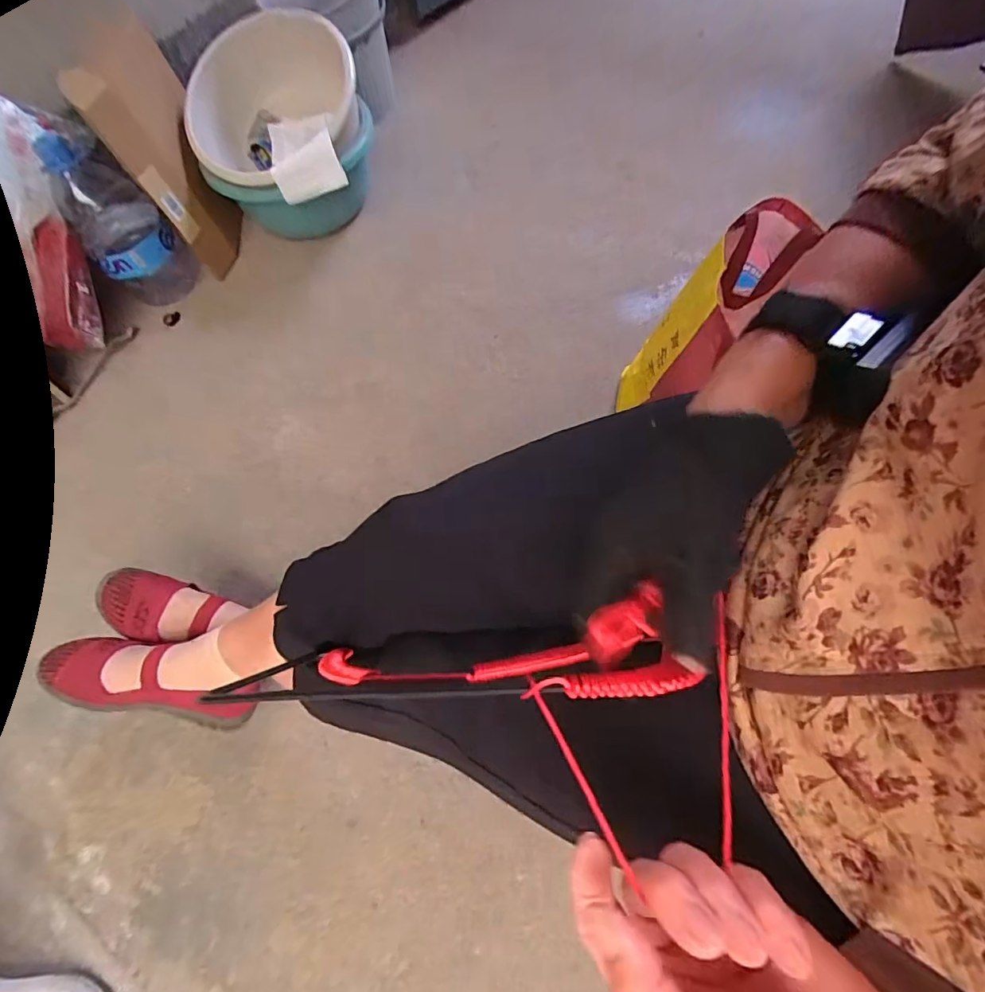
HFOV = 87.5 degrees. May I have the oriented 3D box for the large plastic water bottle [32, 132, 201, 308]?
[{"bbox_3d":[-0.726,-0.527,1.006,0.156,0.285,0.135,-30,68,-7],"label":"large plastic water bottle"}]

